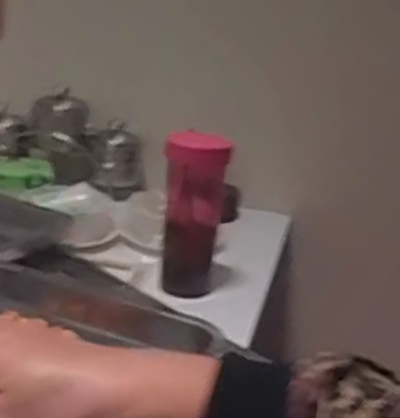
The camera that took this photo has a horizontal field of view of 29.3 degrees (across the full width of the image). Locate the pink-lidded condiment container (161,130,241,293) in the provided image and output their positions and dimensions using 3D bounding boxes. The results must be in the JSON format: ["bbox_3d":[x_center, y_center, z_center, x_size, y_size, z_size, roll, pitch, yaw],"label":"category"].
[{"bbox_3d":[-0.003,0.001,0.878,0.068,0.183,0.068,19,23,29],"label":"pink-lidded condiment container"}]

